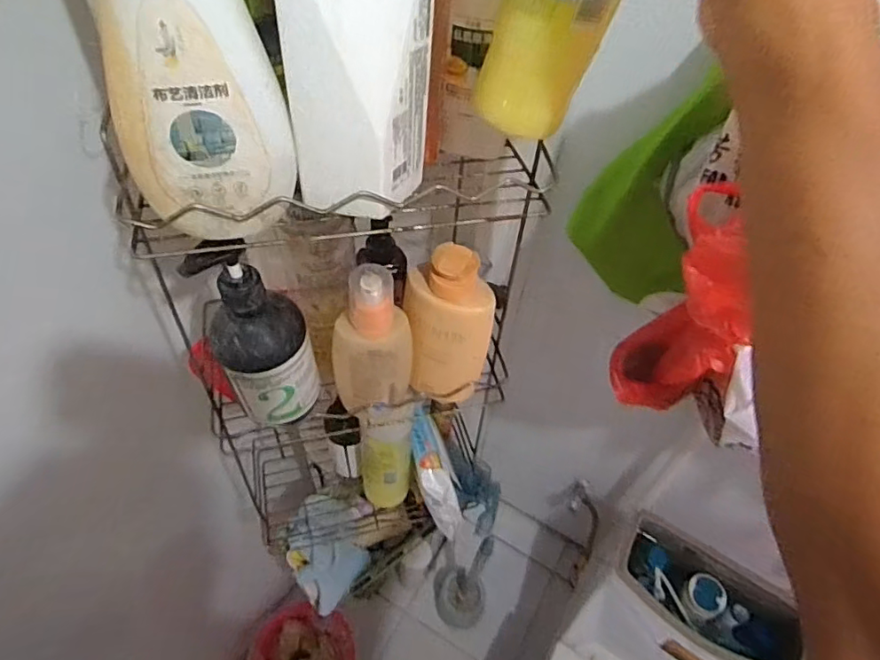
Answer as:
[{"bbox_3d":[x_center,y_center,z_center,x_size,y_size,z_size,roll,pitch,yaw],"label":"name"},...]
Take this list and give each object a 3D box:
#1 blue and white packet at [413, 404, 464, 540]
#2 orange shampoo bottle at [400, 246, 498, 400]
[{"bbox_3d":[-0.006,0.168,0.650,0.051,0.088,0.132,-5,53,-8],"label":"blue and white packet"},{"bbox_3d":[0.006,0.001,0.471,0.069,0.165,0.046,-4,52,-7],"label":"orange shampoo bottle"}]

